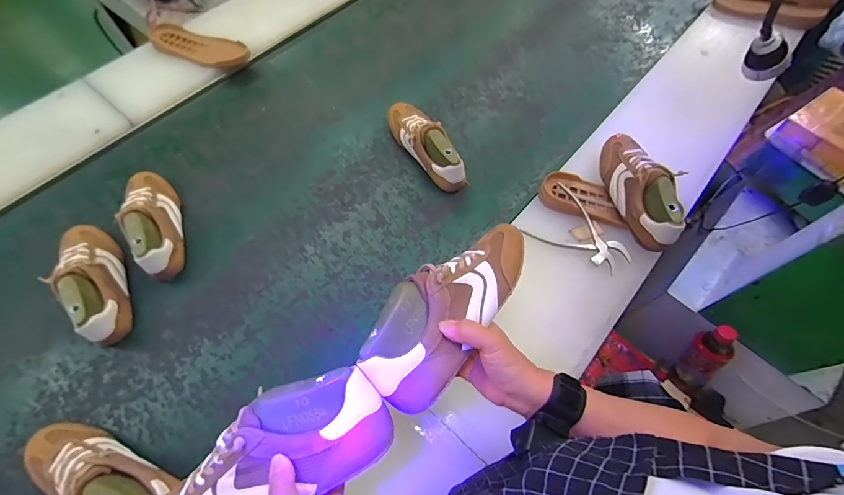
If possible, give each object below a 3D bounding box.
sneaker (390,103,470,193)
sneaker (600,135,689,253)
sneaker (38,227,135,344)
[{"bbox_3d":[0.009,-0.239,0.844,0.091,0.097,0.267,-25,62,-11],"label":"sneaker"},{"bbox_3d":[0.403,-0.115,0.690,0.077,0.098,0.248,-8,60,-2],"label":"sneaker"},{"bbox_3d":[-0.616,0.054,0.696,0.083,0.095,0.267,-27,63,-12],"label":"sneaker"}]

